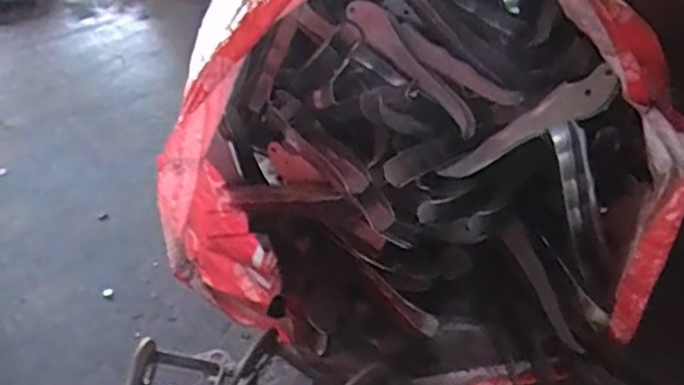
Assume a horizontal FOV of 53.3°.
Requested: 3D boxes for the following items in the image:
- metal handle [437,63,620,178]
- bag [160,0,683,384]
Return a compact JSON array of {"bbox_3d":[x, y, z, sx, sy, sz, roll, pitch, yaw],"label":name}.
[{"bbox_3d":[0.119,-0.039,0.434,0.121,0.026,0.008,-32,27,27],"label":"metal handle"},{"bbox_3d":[0.044,-0.050,0.447,0.297,0.260,0.230,-8,36,-1],"label":"bag"}]

